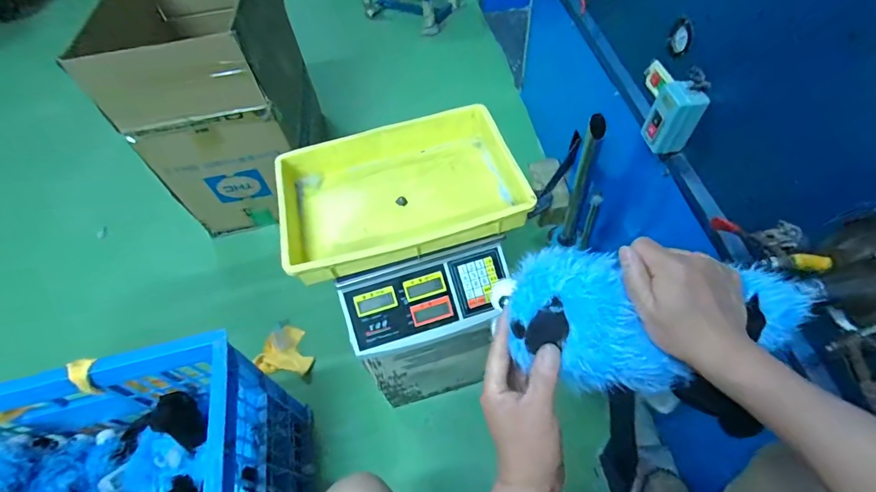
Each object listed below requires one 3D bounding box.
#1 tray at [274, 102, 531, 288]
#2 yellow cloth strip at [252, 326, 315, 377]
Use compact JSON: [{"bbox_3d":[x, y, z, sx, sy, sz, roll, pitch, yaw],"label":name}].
[{"bbox_3d":[-0.064,-0.085,0.674,0.351,0.091,0.255,-16,56,-6],"label":"tray"},{"bbox_3d":[-0.381,0.272,1.064,0.150,0.033,0.126,21,60,18],"label":"yellow cloth strip"}]

